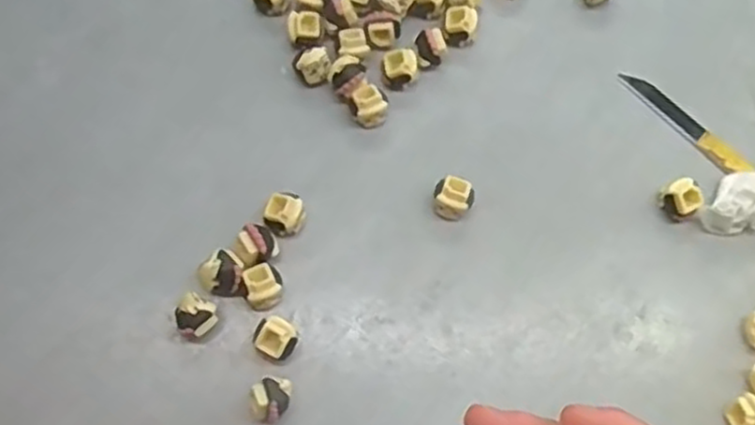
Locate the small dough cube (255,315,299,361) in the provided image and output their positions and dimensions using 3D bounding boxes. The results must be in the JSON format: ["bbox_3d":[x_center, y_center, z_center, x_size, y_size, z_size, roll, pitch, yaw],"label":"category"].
[{"bbox_3d":[-0.039,0.048,0.285,0.014,0.013,0.014,34,73,9],"label":"small dough cube"}]

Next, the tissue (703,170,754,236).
[{"bbox_3d":[0.157,-0.006,0.317,0.037,0.016,0.026,-7,71,-5],"label":"tissue"}]

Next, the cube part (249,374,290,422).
[{"bbox_3d":[-0.040,0.070,0.279,0.014,0.017,0.016,1,71,-2],"label":"cube part"}]

